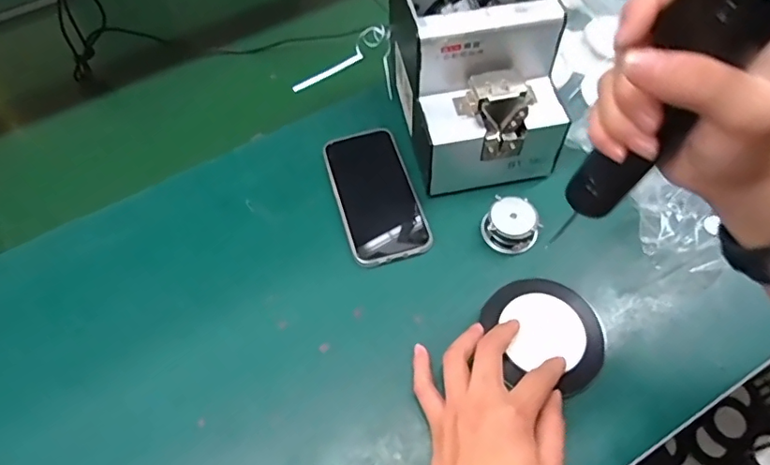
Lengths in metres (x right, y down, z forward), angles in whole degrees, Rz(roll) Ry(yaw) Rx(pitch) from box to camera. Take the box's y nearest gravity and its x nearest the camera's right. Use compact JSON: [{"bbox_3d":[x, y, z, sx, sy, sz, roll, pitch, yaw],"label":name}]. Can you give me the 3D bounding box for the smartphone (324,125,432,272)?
[{"bbox_3d":[-0.009,-0.037,0.515,0.076,0.016,0.147,-16,58,-7],"label":"smartphone"}]

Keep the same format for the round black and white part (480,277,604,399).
[{"bbox_3d":[0.134,0.082,0.438,0.090,0.011,0.096,-1,58,2],"label":"round black and white part"}]

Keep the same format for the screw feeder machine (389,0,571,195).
[{"bbox_3d":[0.083,-0.150,0.495,0.127,0.145,0.176,-10,58,-4],"label":"screw feeder machine"}]

